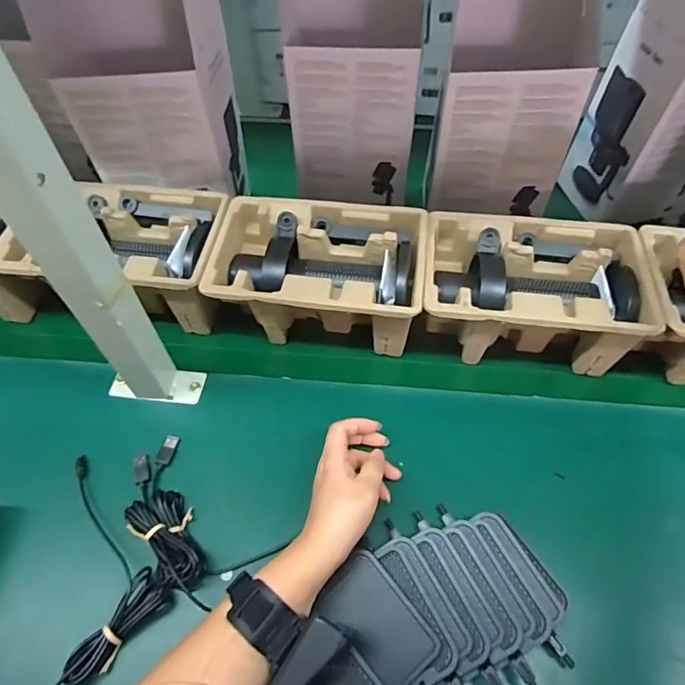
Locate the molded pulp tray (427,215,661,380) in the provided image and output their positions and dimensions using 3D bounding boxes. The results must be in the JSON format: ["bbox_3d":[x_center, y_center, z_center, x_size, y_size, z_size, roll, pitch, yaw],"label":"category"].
[{"bbox_3d":[0.201,-0.055,0.546,0.232,0.100,0.148,5,55,5],"label":"molded pulp tray"}]

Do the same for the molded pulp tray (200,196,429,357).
[{"bbox_3d":[-0.025,-0.072,0.559,0.232,0.102,0.149,5,55,5],"label":"molded pulp tray"}]

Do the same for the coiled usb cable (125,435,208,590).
[{"bbox_3d":[-0.167,0.153,0.445,0.051,0.044,0.144,-22,57,-13],"label":"coiled usb cable"}]

